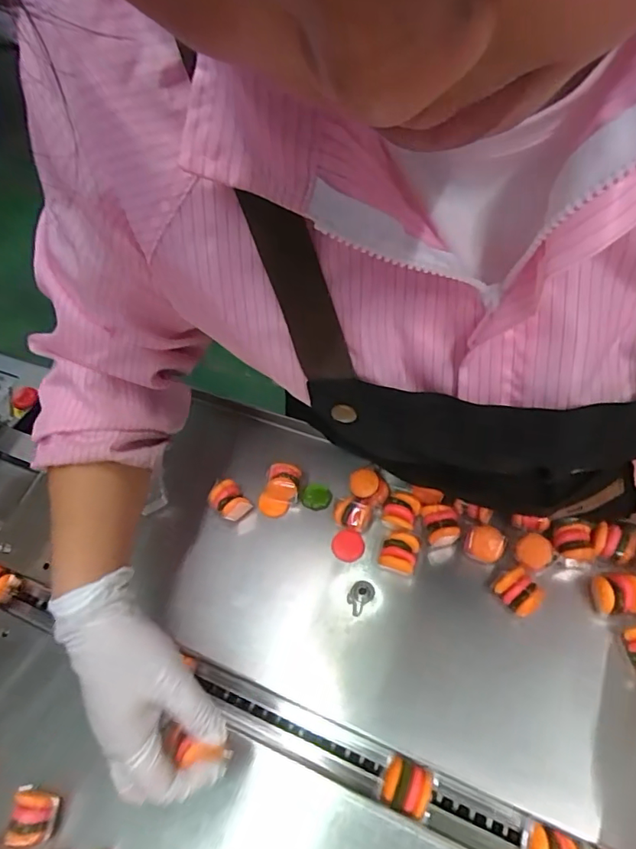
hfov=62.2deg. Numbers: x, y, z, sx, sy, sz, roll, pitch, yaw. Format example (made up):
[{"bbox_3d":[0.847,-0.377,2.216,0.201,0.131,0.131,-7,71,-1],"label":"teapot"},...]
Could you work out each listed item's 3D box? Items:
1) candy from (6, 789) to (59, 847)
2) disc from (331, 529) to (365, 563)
[{"bbox_3d":[-0.209,0.285,0.383,0.023,0.029,0.034,-5,62,1],"label":"candy"},{"bbox_3d":[0.028,0.111,0.481,0.029,0.007,0.028,0,62,4],"label":"disc"}]

